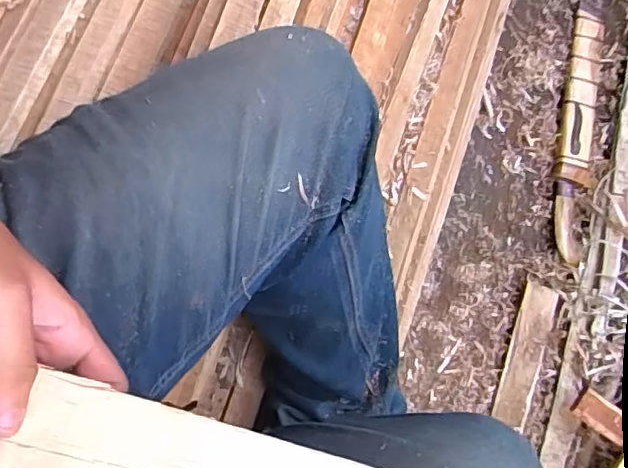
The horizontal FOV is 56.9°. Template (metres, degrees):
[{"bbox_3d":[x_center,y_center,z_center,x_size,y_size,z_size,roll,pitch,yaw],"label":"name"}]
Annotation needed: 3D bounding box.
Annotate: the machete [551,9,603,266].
[{"bbox_3d":[0.458,-0.184,0.996,0.070,0.045,0.457,12,73,5],"label":"machete"}]

